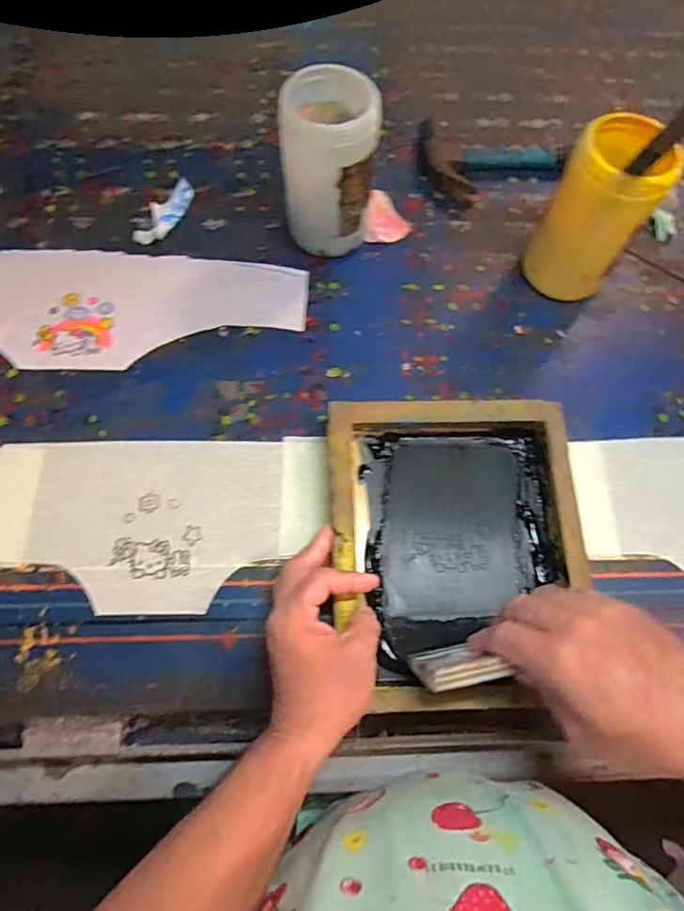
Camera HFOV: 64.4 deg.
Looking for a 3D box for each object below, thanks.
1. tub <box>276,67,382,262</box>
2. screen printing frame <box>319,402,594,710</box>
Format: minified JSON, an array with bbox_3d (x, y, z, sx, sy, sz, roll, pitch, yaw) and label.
[{"bbox_3d":[-0.012,-0.301,0.575,0.098,0.172,0.094,1,68,-2],"label":"tub"},{"bbox_3d":[0.103,0.082,0.496,0.220,0.052,0.263,-1,68,-3],"label":"screen printing frame"}]

